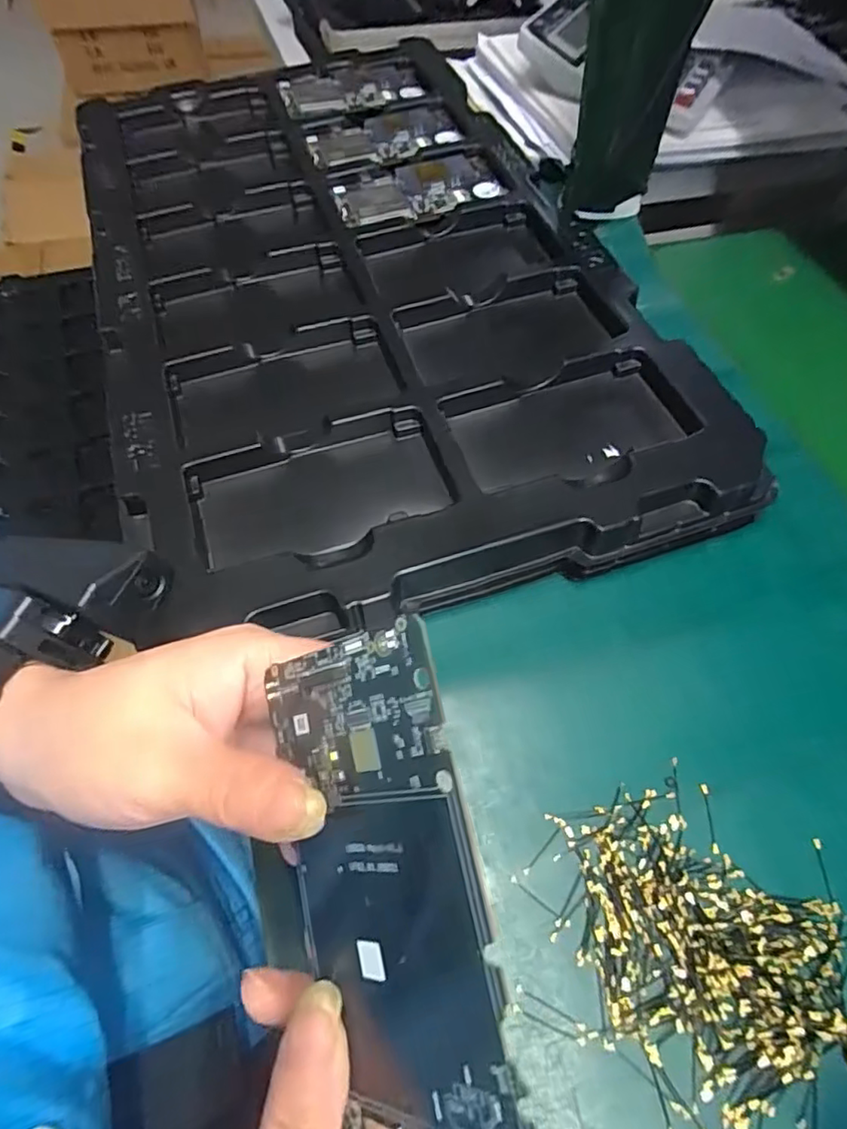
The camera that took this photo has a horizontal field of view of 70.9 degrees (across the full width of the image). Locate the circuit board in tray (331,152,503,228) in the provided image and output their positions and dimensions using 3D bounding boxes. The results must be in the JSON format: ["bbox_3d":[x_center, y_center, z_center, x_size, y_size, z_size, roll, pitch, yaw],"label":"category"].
[{"bbox_3d":[-0.005,-0.284,0.451,0.122,0.011,0.066,-15,61,-11],"label":"circuit board in tray"}]

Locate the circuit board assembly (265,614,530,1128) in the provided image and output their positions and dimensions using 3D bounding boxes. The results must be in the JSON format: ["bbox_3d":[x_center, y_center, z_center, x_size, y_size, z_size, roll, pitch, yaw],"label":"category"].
[{"bbox_3d":[-0.011,0.082,0.145,0.013,0.070,0.122,-2,73,-44],"label":"circuit board assembly"}]

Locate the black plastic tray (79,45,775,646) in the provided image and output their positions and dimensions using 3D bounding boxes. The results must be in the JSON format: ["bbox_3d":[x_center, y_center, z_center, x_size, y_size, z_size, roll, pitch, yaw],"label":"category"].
[{"bbox_3d":[-0.052,-0.208,0.419,0.322,0.042,0.535,-15,60,-11],"label":"black plastic tray"}]

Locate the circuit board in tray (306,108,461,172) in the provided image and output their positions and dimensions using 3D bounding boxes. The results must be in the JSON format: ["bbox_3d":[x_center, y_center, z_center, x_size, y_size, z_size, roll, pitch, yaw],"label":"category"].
[{"bbox_3d":[-0.031,-0.351,0.494,0.123,0.015,0.071,-17,61,-12],"label":"circuit board in tray"}]

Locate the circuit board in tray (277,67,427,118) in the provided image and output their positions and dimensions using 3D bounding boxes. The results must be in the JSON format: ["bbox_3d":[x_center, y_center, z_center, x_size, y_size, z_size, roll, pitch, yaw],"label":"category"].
[{"bbox_3d":[-0.061,-0.423,0.529,0.131,0.007,0.065,-19,61,-13],"label":"circuit board in tray"}]

